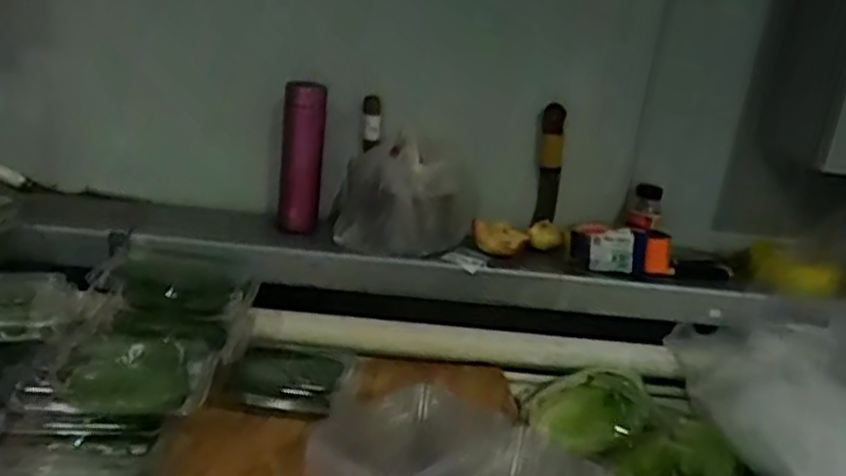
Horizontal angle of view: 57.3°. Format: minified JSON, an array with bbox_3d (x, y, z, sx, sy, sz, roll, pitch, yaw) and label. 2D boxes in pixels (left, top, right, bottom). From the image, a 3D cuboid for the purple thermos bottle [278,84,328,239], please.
[{"bbox_3d":[-0.183,-0.112,1.169,0.063,0.238,0.052,3,20,-13],"label":"purple thermos bottle"}]

